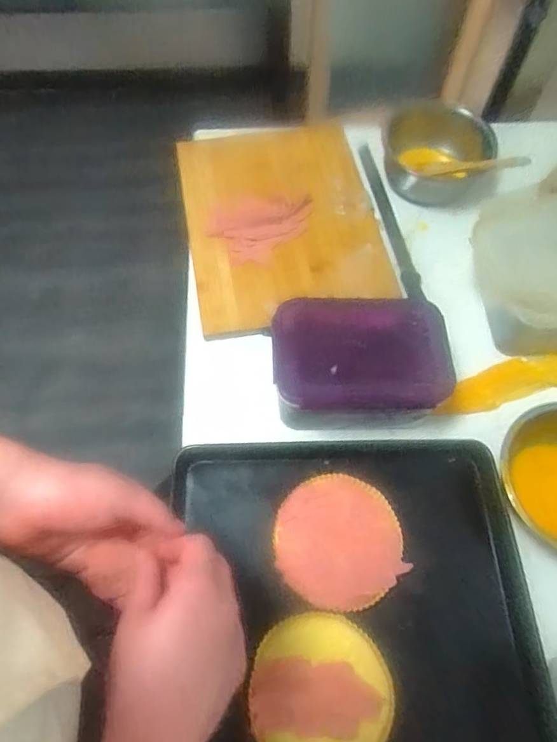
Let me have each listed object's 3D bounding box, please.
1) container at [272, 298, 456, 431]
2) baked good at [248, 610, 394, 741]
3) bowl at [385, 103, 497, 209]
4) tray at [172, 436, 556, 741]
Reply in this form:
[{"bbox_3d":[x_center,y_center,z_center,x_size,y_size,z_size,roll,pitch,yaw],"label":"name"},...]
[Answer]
[{"bbox_3d":[0.102,-0.010,0.671,0.214,0.106,0.157,-2,64,-2],"label":"container"},{"bbox_3d":[0.043,0.331,0.525,0.143,0.010,0.142,-13,65,-8],"label":"baked good"},{"bbox_3d":[0.267,-0.358,0.866,0.184,0.112,0.152,19,65,8],"label":"bowl"},{"bbox_3d":[0.089,0.365,0.524,0.400,0.063,0.607,-4,64,-2],"label":"tray"}]

